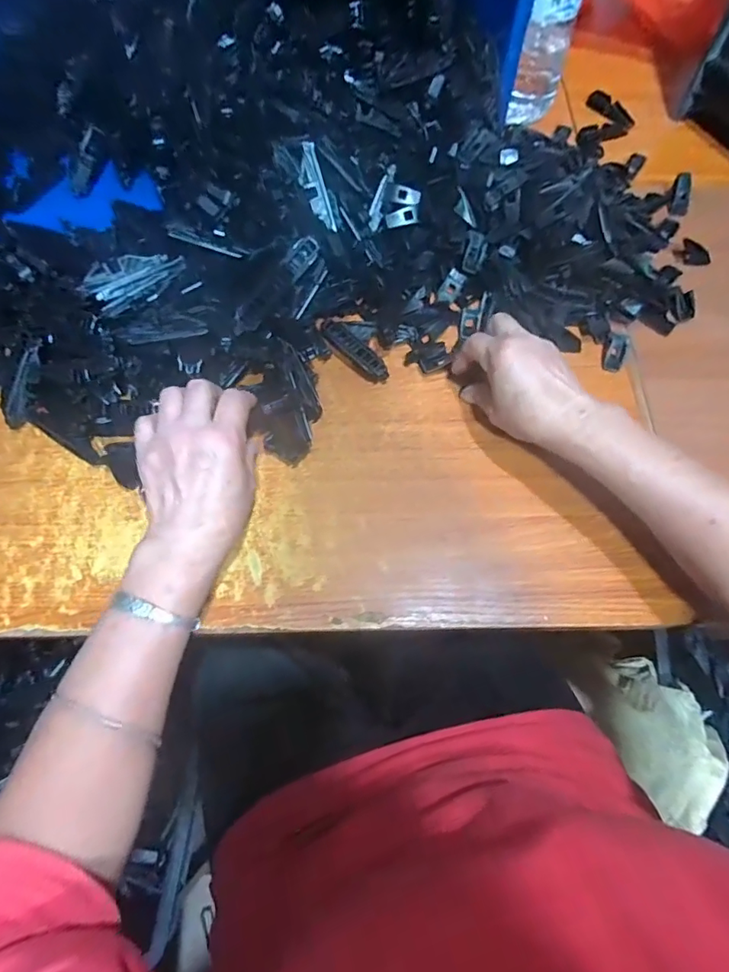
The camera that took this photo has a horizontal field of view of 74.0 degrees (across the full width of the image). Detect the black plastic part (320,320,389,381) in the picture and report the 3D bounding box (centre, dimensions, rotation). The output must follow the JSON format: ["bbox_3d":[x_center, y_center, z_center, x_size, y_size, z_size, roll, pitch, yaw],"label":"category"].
[{"bbox_3d":[-0.009,-0.129,0.463,0.078,0.018,0.021,39,75,14],"label":"black plastic part"}]

